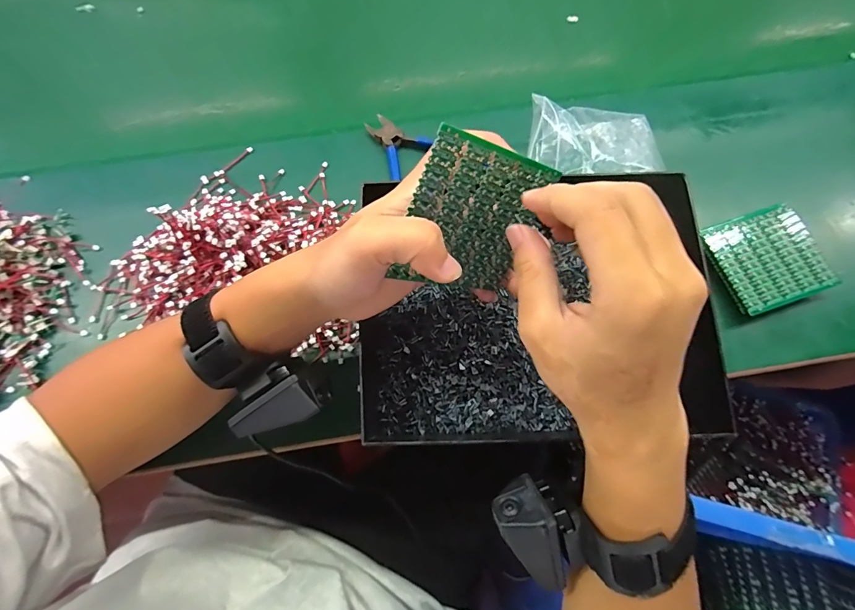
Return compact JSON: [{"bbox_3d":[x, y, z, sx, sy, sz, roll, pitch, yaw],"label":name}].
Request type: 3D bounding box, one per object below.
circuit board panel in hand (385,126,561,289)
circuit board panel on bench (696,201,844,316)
[{"bbox_3d":[0.029,-0.045,0.231,0.086,0.081,0.004,6,33,-36],"label":"circuit board panel in hand"},{"bbox_3d":[0.297,-0.041,0.360,0.090,0.008,0.083,-18,75,-4],"label":"circuit board panel on bench"}]

